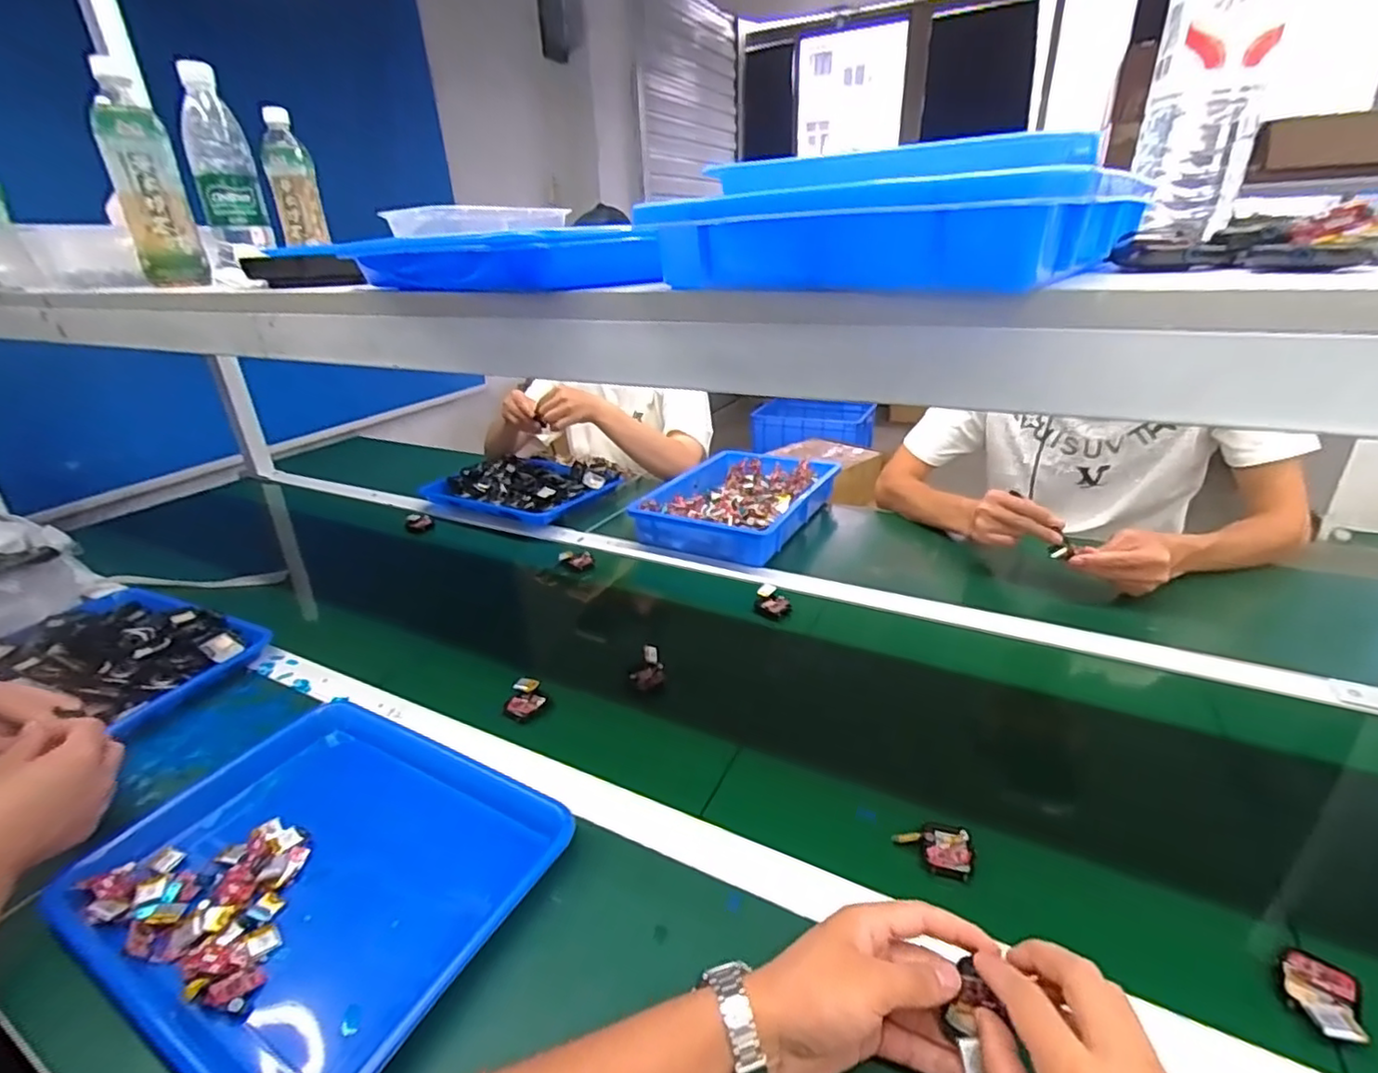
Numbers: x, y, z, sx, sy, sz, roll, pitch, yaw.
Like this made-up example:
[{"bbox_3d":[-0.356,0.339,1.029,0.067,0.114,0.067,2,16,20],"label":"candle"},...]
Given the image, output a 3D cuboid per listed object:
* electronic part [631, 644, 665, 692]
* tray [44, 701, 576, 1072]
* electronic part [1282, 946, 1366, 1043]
[{"bbox_3d":[-0.048,0.148,0.718,0.036,0.037,0.041,-7,27,-8],"label":"electronic part"},{"bbox_3d":[-0.282,0.265,0.513,0.337,0.046,0.270,12,30,28],"label":"tray"},{"bbox_3d":[0.393,0.282,0.392,0.035,0.016,0.060,21,35,39],"label":"electronic part"}]

